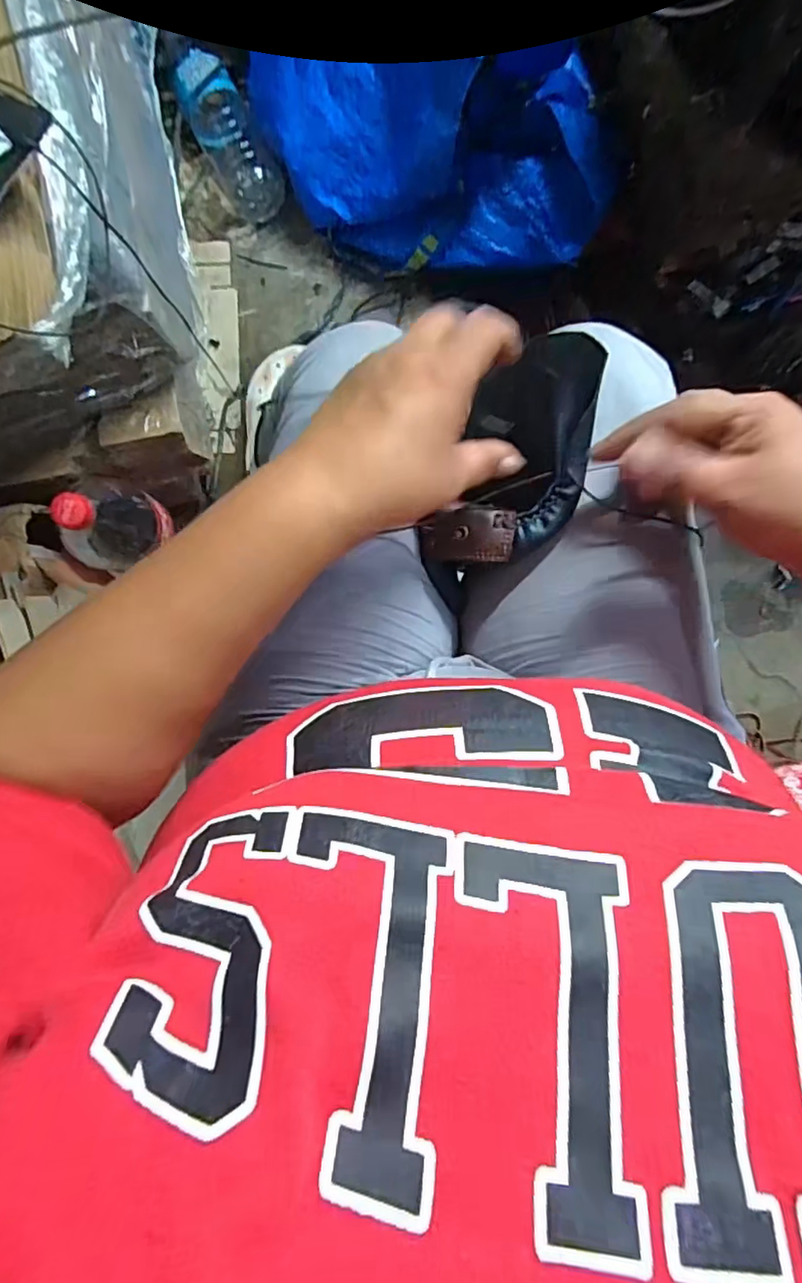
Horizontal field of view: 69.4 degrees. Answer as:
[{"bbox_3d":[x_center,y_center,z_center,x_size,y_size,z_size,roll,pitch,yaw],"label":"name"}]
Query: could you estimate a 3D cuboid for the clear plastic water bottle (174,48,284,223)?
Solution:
[{"bbox_3d":[-0.224,-0.661,0.763,0.076,0.068,0.190,-29,100,2],"label":"clear plastic water bottle"}]

